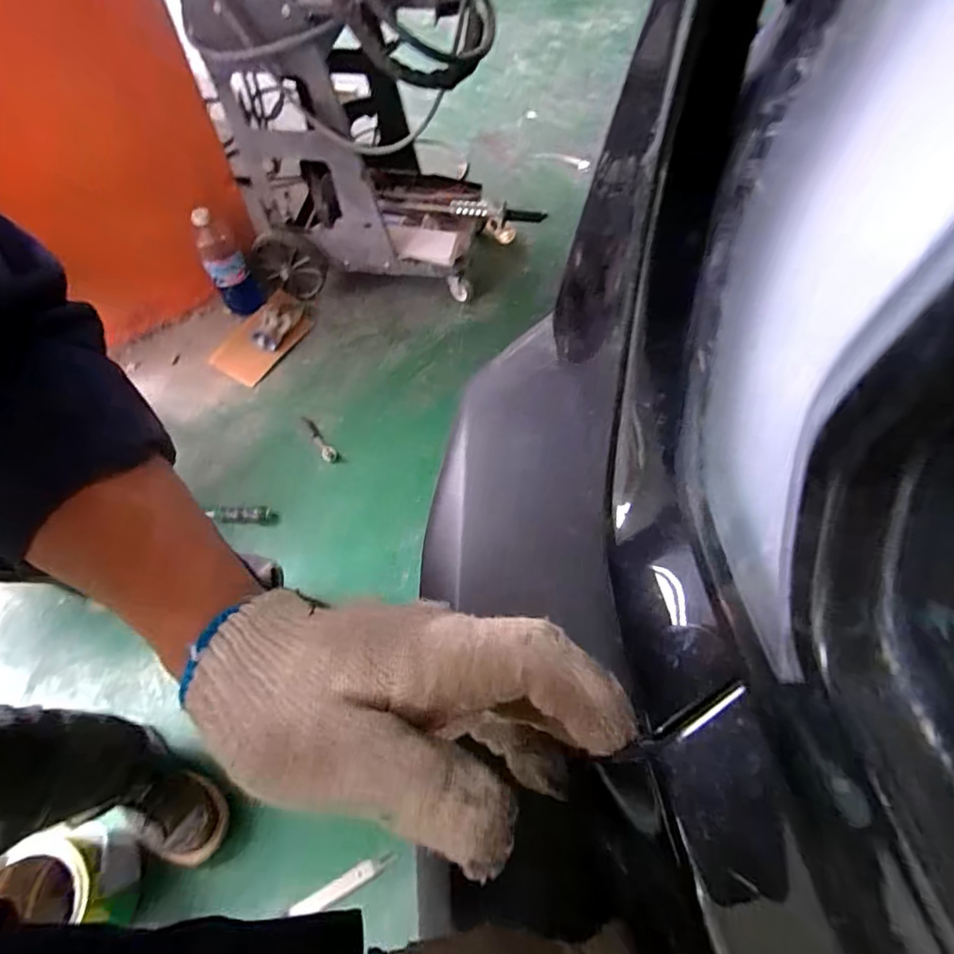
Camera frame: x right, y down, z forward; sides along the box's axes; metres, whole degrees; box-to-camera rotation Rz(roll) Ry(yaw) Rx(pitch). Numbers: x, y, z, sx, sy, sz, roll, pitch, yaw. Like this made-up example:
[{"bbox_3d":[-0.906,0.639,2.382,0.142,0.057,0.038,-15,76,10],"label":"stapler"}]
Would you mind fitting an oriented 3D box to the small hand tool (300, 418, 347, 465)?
[{"bbox_3d":[-0.379,-0.084,1.216,0.036,0.011,0.158,-38,68,-21],"label":"small hand tool"}]

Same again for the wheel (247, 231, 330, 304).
[{"bbox_3d":[-0.510,-0.569,1.377,0.201,0.172,0.046,-7,60,-5],"label":"wheel"}]

